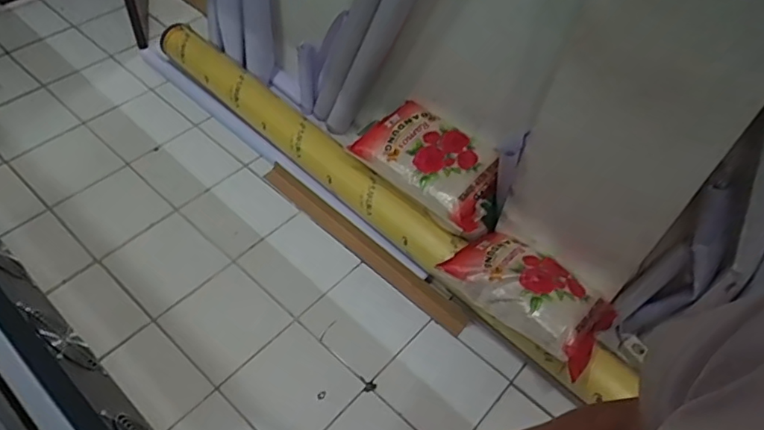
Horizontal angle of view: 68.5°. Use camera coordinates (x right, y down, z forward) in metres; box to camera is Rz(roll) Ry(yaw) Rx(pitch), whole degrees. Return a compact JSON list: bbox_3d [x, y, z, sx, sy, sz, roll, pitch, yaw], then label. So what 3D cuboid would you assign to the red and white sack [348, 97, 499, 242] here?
[{"bbox_3d":[0.169,-0.172,1.811,0.281,0.194,0.511,-31,60,-28],"label":"red and white sack"}]

